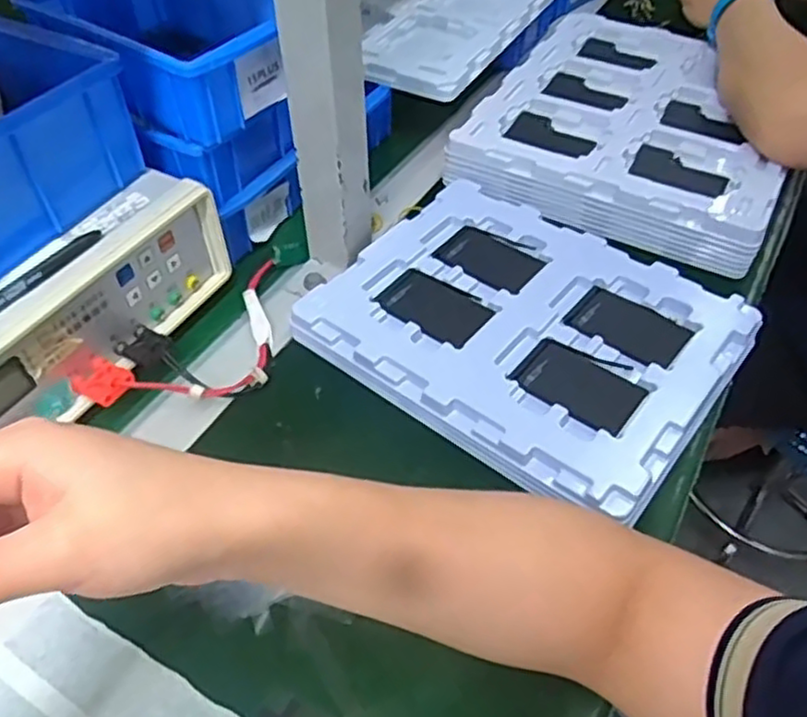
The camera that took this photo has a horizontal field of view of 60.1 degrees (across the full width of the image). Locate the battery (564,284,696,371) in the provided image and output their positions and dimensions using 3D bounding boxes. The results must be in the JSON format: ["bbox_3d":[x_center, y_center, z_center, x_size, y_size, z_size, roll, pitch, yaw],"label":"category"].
[{"bbox_3d":[0.165,-0.024,0.509,0.080,0.009,0.054,31,52,27],"label":"battery"}]

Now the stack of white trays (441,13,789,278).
[{"bbox_3d":[0.232,-0.234,0.676,0.274,0.046,0.313,24,53,21],"label":"stack of white trays"}]

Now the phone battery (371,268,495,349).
[{"bbox_3d":[0.024,-0.041,0.527,0.081,0.008,0.054,29,55,24],"label":"phone battery"}]

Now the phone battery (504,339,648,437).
[{"bbox_3d":[0.121,0.014,0.473,0.082,0.008,0.057,31,56,26],"label":"phone battery"}]

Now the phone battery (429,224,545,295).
[{"bbox_3d":[0.070,-0.082,0.562,0.082,0.006,0.056,28,54,24],"label":"phone battery"}]

